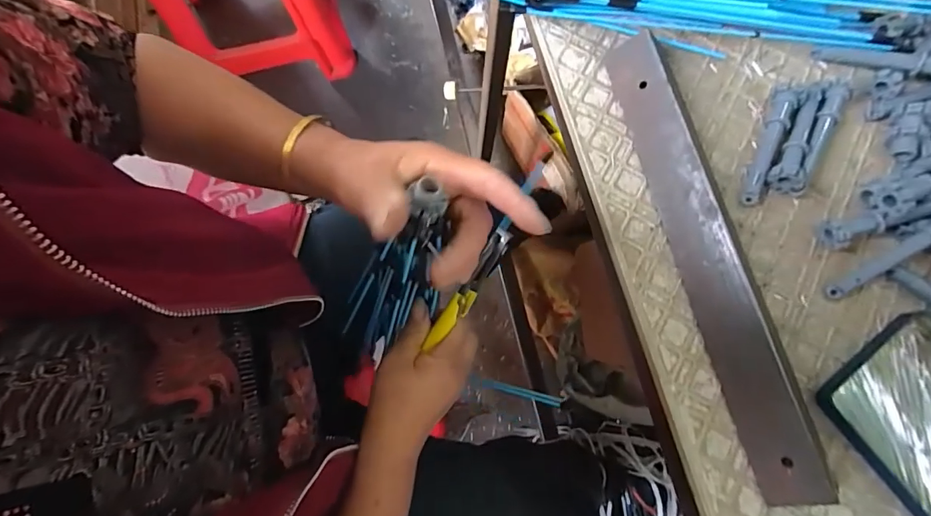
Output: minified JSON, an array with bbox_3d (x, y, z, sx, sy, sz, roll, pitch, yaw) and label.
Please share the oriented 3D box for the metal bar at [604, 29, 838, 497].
[{"bbox_3d":[0.166,-0.011,0.287,0.048,0.030,0.309,-13,77,-4],"label":"metal bar"}]

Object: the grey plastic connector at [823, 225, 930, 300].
[{"bbox_3d":[0.281,-0.002,0.283,0.094,0.013,0.015,-35,79,12],"label":"grey plastic connector"}]

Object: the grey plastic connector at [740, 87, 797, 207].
[{"bbox_3d":[0.216,-0.079,0.312,0.017,0.015,0.091,21,77,4],"label":"grey plastic connector"}]

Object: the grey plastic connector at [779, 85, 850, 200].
[{"bbox_3d":[0.252,-0.085,0.313,0.015,0.018,0.092,28,78,6],"label":"grey plastic connector"}]

